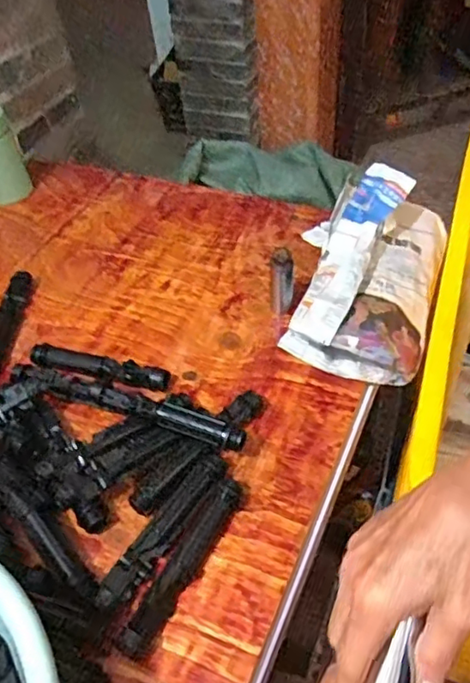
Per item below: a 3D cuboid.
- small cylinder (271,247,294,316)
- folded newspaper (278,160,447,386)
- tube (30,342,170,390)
[{"bbox_3d":[0.050,-0.062,0.616,0.022,0.074,0.015,2,46,8],"label":"small cylinder"},{"bbox_3d":[0.145,-0.083,0.621,0.144,0.090,0.281,10,47,14],"label":"folded newspaper"},{"bbox_3d":[-0.134,0.027,0.585,0.143,0.022,0.027,9,47,13],"label":"tube"}]

